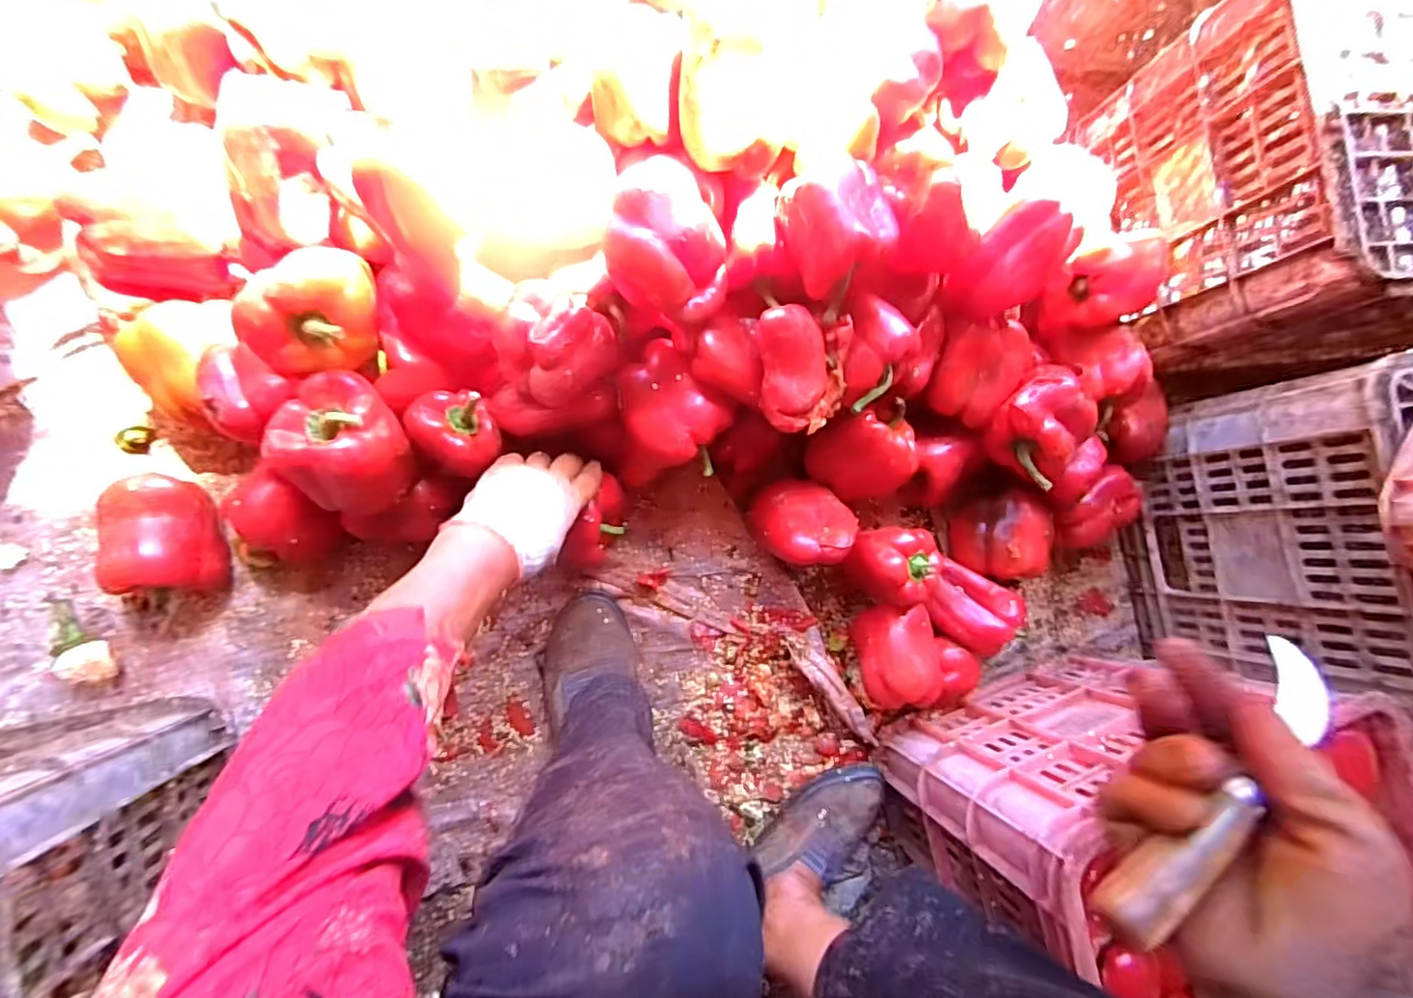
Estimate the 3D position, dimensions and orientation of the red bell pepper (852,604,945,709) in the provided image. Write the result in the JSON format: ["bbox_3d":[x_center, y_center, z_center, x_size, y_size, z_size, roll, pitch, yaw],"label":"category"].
[{"bbox_3d":[0.215,0.172,0.667,0.091,0.070,0.109,-2,87,-9],"label":"red bell pepper"}]

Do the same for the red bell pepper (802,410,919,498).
[{"bbox_3d":[0.171,-0.046,0.656,0.111,0.072,0.093,8,86,-9],"label":"red bell pepper"}]

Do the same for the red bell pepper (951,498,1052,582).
[{"bbox_3d":[0.352,0.045,0.721,0.100,0.088,0.099,16,85,-8],"label":"red bell pepper"}]

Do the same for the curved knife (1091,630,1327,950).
[{"bbox_3d":[0.241,0.131,0.282,0.180,0.023,0.037,-29,92,-25],"label":"curved knife"}]

